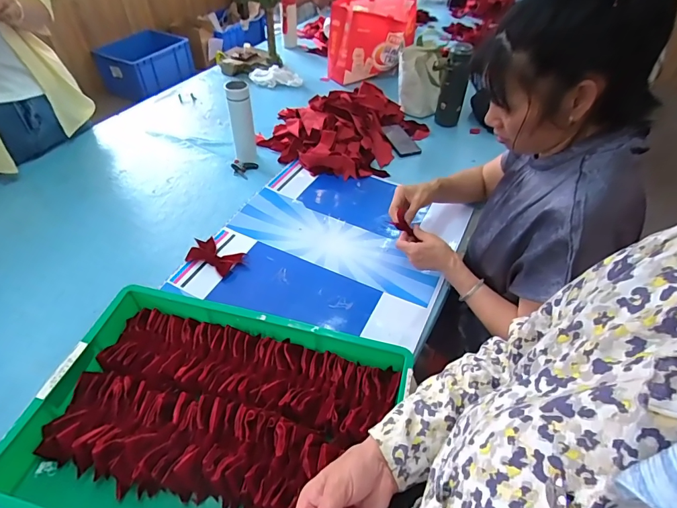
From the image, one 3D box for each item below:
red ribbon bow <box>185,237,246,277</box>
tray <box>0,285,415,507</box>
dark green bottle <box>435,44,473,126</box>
[{"bbox_3d":[-0.291,0.001,0.920,0.125,0.019,0.083,21,49,17],"label":"red ribbon bow"},{"bbox_3d":[-0.190,0.265,0.626,0.532,0.085,0.363,12,47,9],"label":"tray"},{"bbox_3d":[0.376,-0.537,1.293,0.065,0.262,0.063,29,52,23],"label":"dark green bottle"}]

